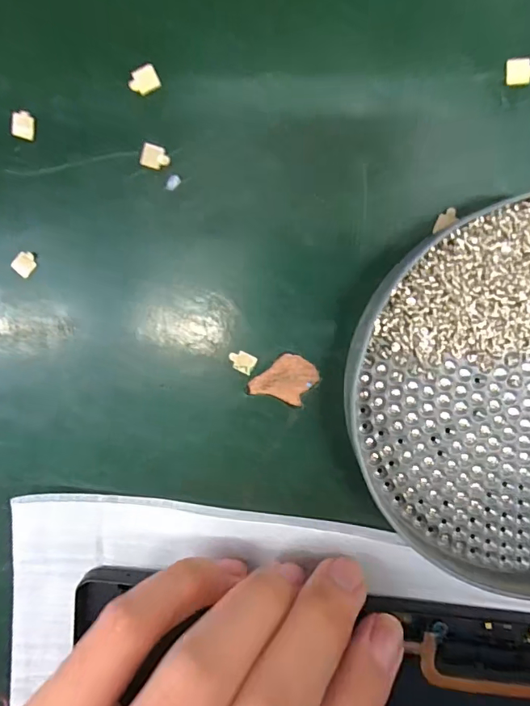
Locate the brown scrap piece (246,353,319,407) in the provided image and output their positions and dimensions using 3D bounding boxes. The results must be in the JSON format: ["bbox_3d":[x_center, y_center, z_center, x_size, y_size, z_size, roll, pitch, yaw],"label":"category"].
[{"bbox_3d":[0.006,0.009,0.145,0.017,0.004,0.019,35,97,-1],"label":"brown scrap piece"}]

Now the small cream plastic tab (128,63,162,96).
[{"bbox_3d":[-0.036,-0.080,0.132,0.008,0.004,0.006,-29,94,6],"label":"small cream plastic tab"}]

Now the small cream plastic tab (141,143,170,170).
[{"bbox_3d":[-0.033,-0.059,0.136,0.009,0.004,0.007,15,96,3],"label":"small cream plastic tab"}]

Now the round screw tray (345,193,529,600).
[{"bbox_3d":[0.083,0.014,0.133,0.110,0.016,0.112,0,97,3],"label":"round screw tray"}]

